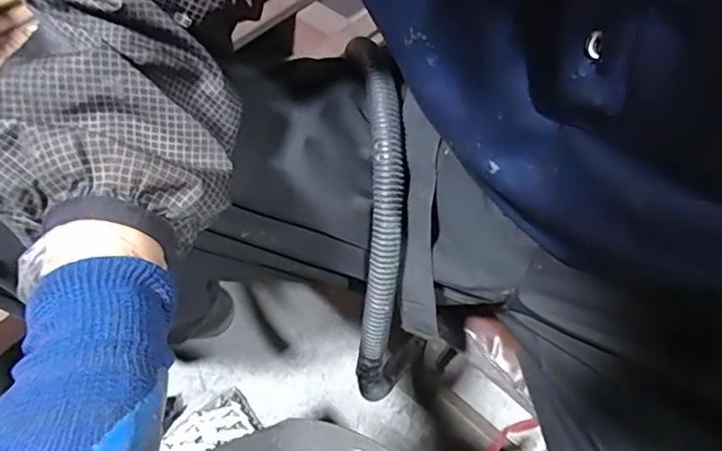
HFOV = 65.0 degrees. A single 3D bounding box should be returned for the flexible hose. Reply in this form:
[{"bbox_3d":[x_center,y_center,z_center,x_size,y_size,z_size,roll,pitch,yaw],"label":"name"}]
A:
[{"bbox_3d":[0.017,0.005,0.409,0.049,0.085,0.264,0,99,1],"label":"flexible hose"}]

